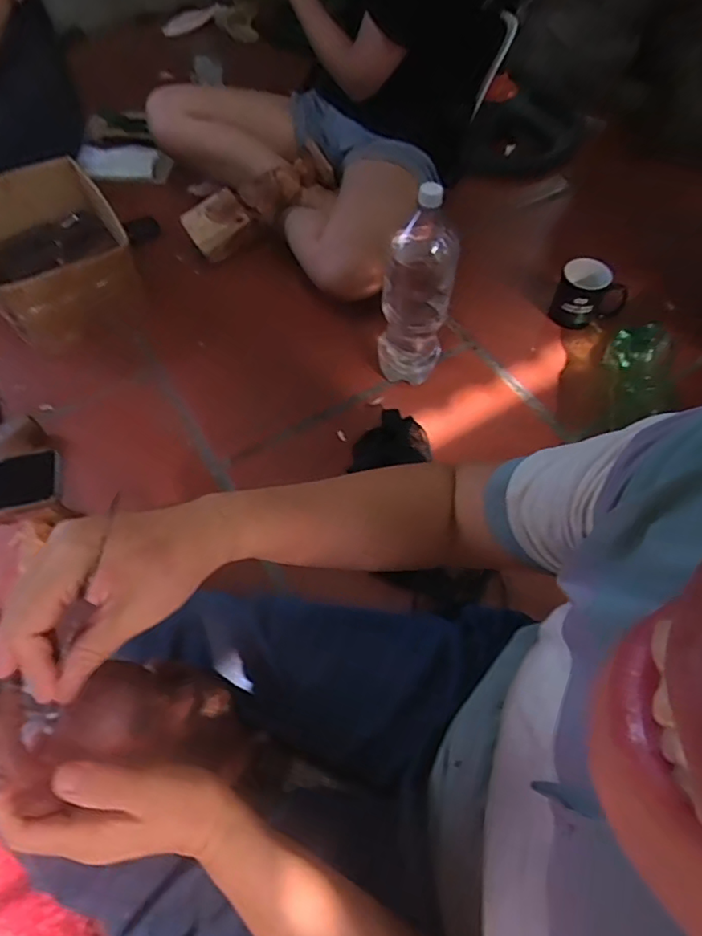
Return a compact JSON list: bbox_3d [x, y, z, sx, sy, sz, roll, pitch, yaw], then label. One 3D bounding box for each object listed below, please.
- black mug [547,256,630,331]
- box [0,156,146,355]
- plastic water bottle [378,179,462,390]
[{"bbox_3d":[0.442,-0.319,1.014,0.123,0.109,0.101,25,61,14],"label":"black mug"},{"bbox_3d":[-0.545,-0.383,1.007,0.243,0.150,0.328,-27,62,-17],"label":"box"},{"bbox_3d":[0.101,-0.263,0.854,0.106,0.340,0.075,9,58,4],"label":"plastic water bottle"}]

